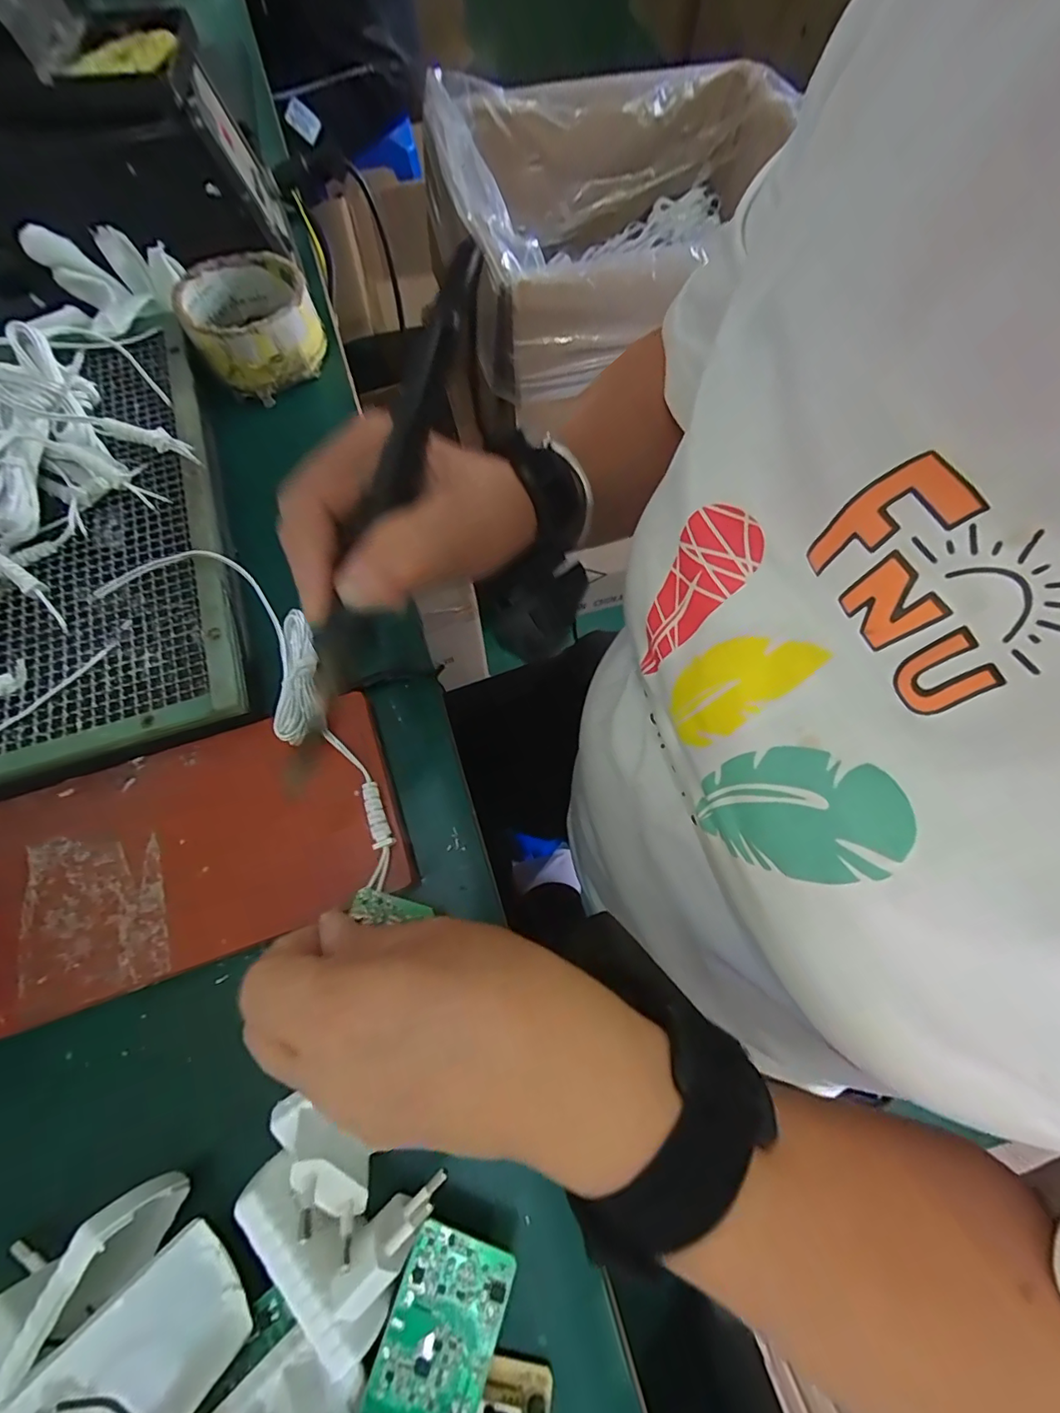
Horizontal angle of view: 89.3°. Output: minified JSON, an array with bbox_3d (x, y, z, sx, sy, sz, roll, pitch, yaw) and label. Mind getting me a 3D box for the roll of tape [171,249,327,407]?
[{"bbox_3d":[-0.184,-0.257,0.358,0.080,0.045,0.088,0,67,0],"label":"roll of tape"}]

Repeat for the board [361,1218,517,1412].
[{"bbox_3d":[-0.030,0.208,0.176,0.035,0.010,0.053,19,68,8],"label":"board"}]

